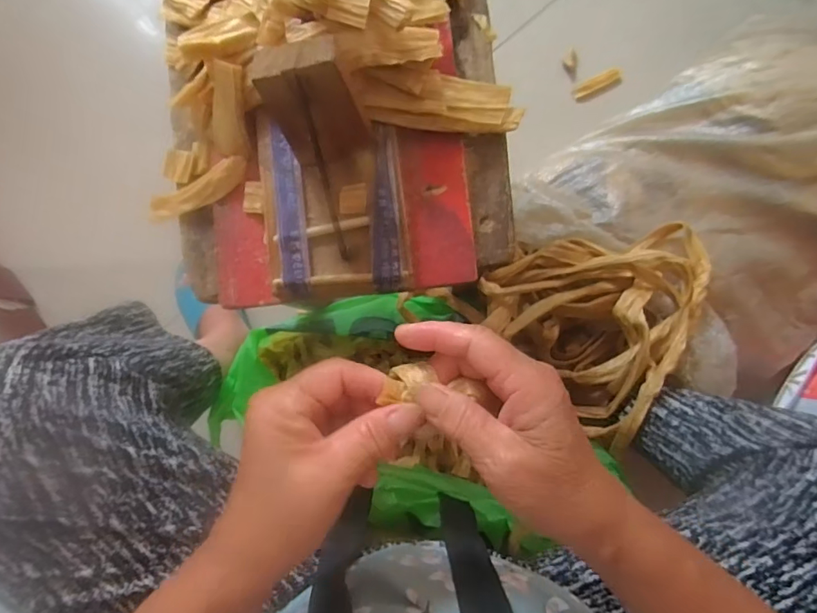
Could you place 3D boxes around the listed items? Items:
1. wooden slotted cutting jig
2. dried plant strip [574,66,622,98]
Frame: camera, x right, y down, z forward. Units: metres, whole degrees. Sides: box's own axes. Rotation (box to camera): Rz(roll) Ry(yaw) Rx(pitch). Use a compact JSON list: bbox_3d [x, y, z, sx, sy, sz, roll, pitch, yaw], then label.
[{"bbox_3d":[-0.047,-0.067,0.269,0.086,0.080,0.116,-7,84,1],"label":"wooden slotted cutting jig"},{"bbox_3d":[0.299,-0.353,0.766,0.078,0.011,0.023,-23,84,-1],"label":"dried plant strip"}]

